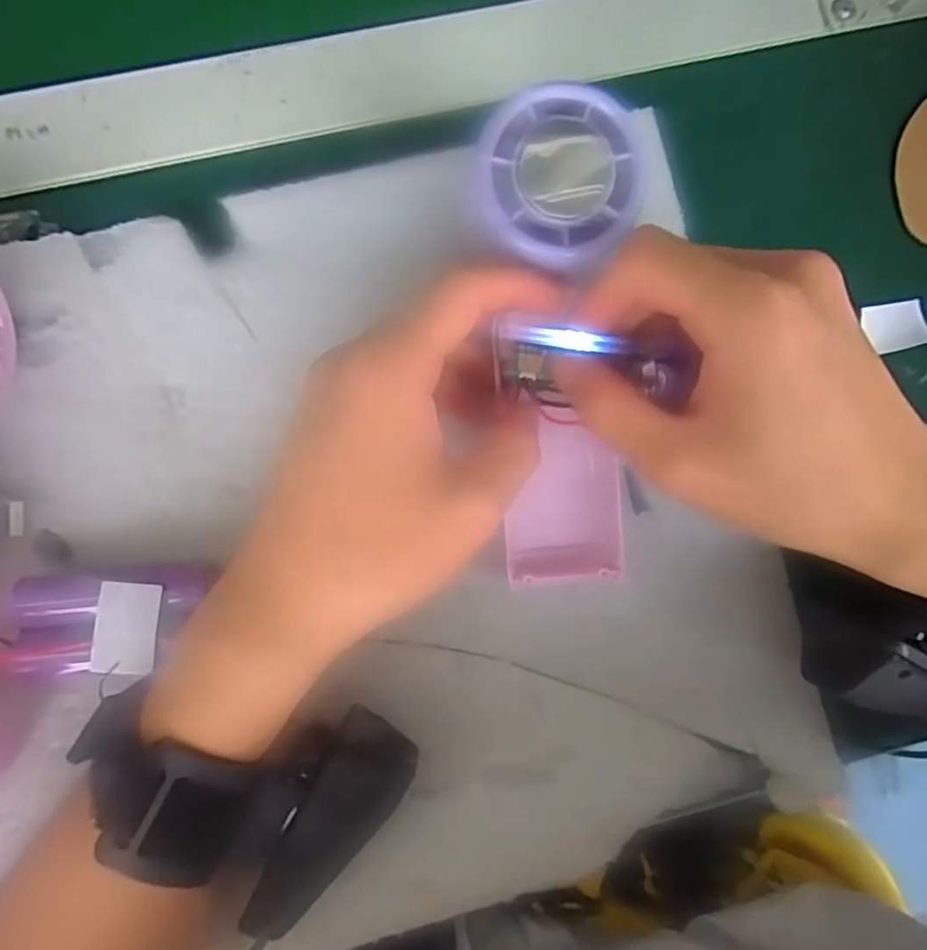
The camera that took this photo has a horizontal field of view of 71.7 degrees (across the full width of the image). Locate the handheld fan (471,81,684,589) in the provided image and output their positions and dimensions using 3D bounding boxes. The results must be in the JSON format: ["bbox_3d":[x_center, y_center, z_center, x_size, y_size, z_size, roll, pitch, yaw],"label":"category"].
[{"bbox_3d":[0.035,-0.038,0.216,0.054,0.037,0.164,-6,111,-5],"label":"handheld fan"}]

